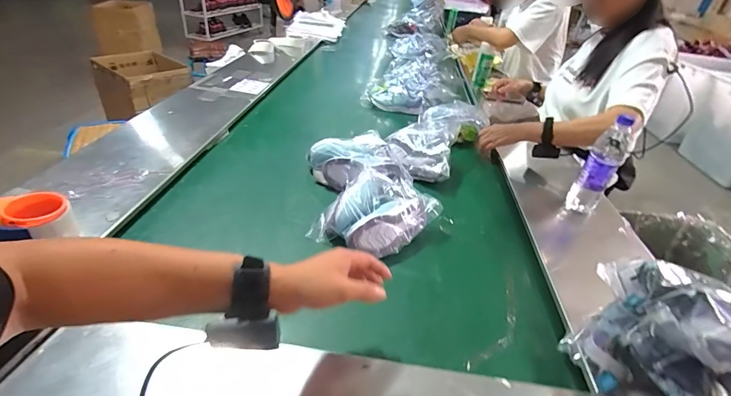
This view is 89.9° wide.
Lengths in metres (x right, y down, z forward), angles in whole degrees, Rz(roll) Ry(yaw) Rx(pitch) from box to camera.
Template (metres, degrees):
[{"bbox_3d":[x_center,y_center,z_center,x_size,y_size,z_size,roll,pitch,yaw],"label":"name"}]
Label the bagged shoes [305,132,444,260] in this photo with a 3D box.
[{"bbox_3d":[0.001,-0.015,0.832,0.246,0.102,0.361,-4,36,-15],"label":"bagged shoes"}]

